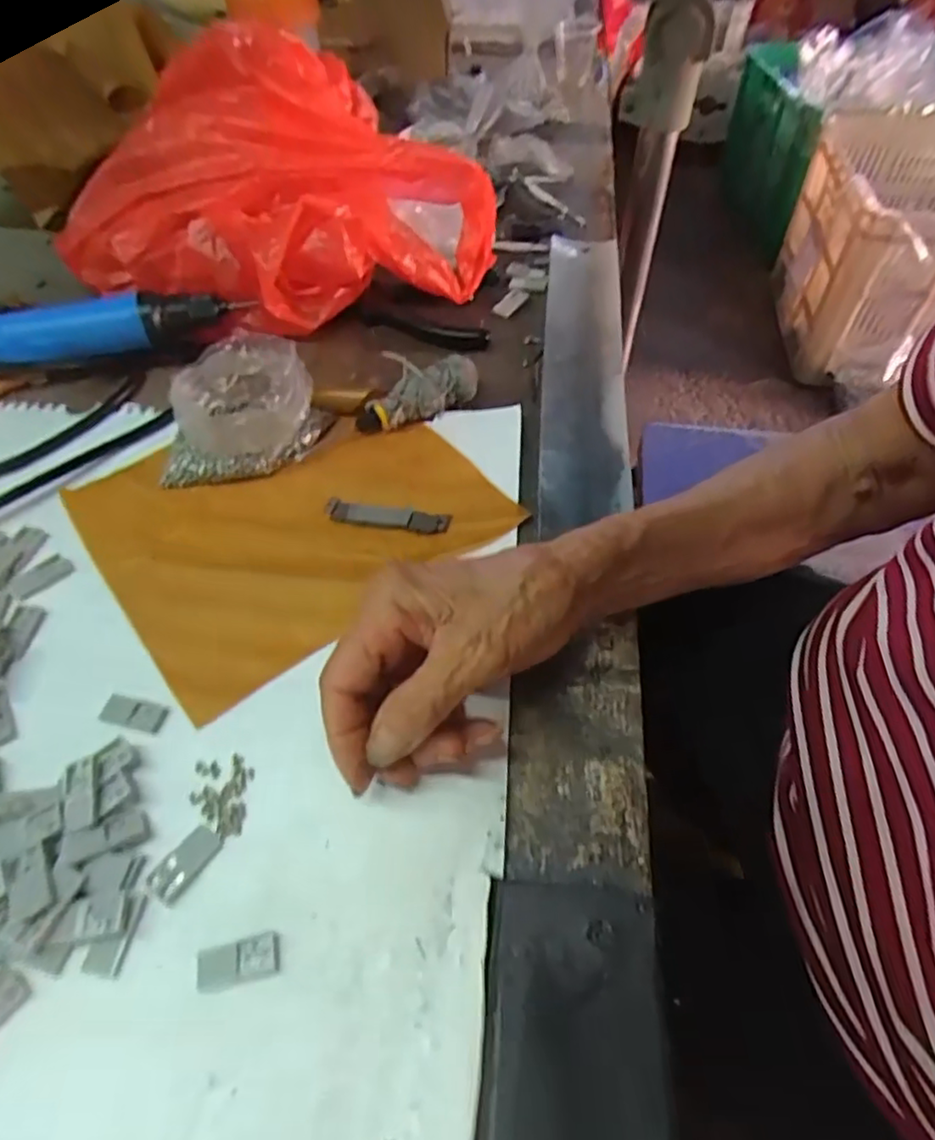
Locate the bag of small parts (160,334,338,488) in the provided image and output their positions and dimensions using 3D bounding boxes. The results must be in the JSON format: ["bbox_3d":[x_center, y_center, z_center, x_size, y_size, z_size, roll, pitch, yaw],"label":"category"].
[{"bbox_3d":[-0.129,-0.090,0.376,0.079,0.045,0.081,8,54,7],"label":"bag of small parts"}]

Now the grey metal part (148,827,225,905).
[{"bbox_3d":[-0.110,0.113,0.254,0.015,0.004,0.029,31,60,22],"label":"grey metal part"}]

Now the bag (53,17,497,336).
[{"bbox_3d":[-0.140,-0.259,0.458,0.244,0.113,0.206,-29,58,-19],"label":"bag"}]

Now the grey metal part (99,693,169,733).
[{"bbox_3d":[-0.149,0.064,0.293,0.029,0.004,0.012,12,55,10],"label":"grey metal part"}]

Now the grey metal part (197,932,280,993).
[{"bbox_3d":[-0.082,0.140,0.233,0.029,0.004,0.013,-12,54,-7],"label":"grey metal part"}]

